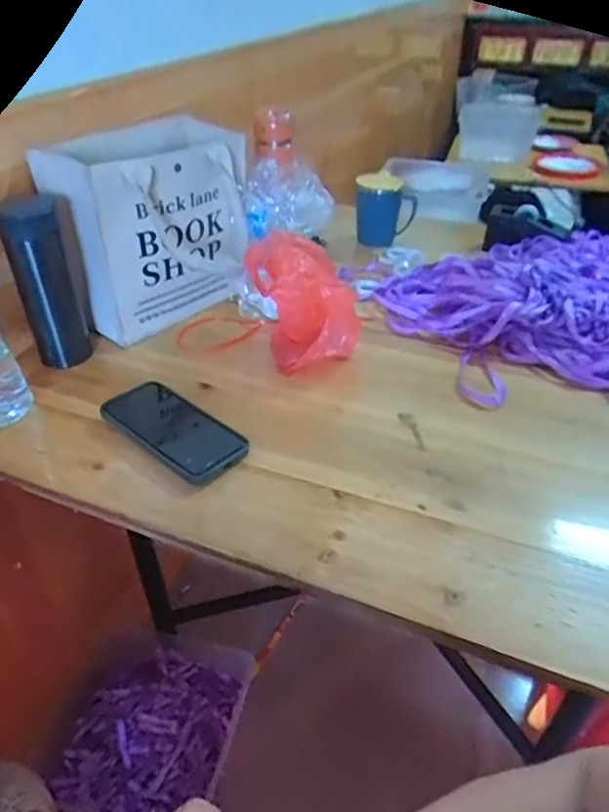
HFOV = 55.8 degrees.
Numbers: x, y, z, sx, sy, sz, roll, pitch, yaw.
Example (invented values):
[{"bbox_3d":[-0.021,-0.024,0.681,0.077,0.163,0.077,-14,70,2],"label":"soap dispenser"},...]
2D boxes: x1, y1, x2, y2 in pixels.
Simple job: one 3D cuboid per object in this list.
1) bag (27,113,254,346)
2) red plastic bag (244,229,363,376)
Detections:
[{"bbox_3d":[-0.212,-0.238,0.775,0.239,0.224,0.193,-26,45,-29],"label":"bag"},{"bbox_3d":[0.001,-0.131,0.704,0.088,0.144,0.131,-26,45,-29],"label":"red plastic bag"}]

